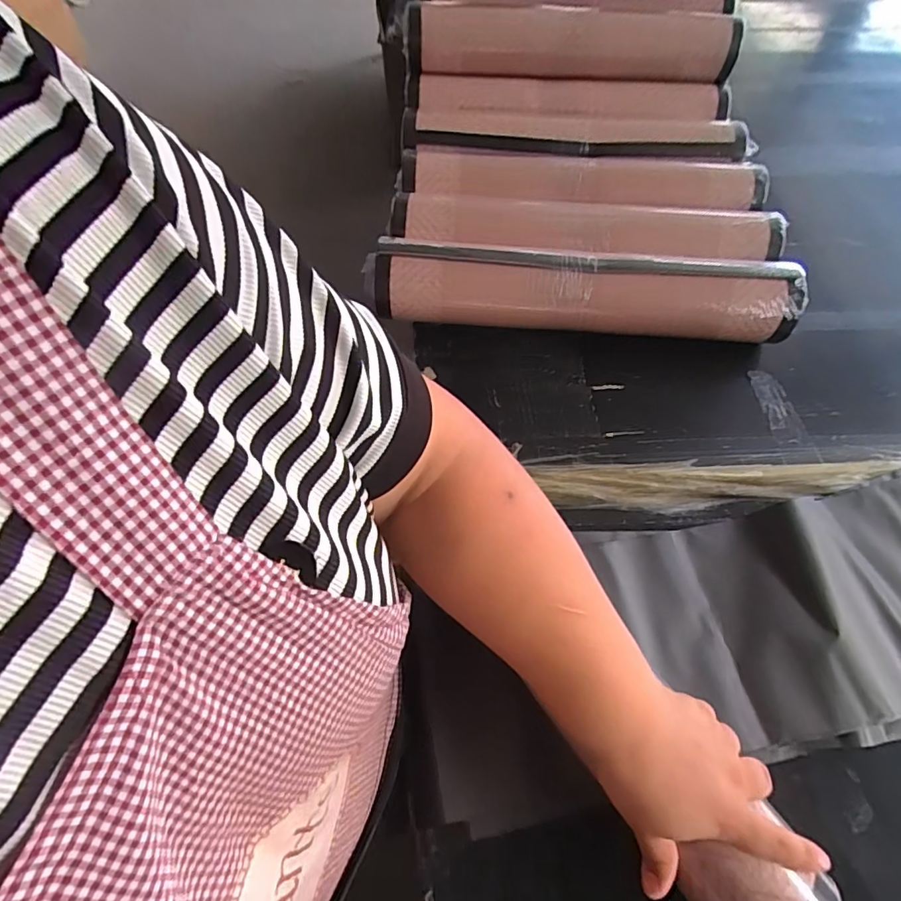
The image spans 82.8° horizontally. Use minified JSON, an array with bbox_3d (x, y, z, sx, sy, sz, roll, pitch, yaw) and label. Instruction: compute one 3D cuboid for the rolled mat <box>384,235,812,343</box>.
[{"bbox_3d":[0.154,-0.190,0.623,0.489,0.095,0.093,2,63,0],"label":"rolled mat"}]

